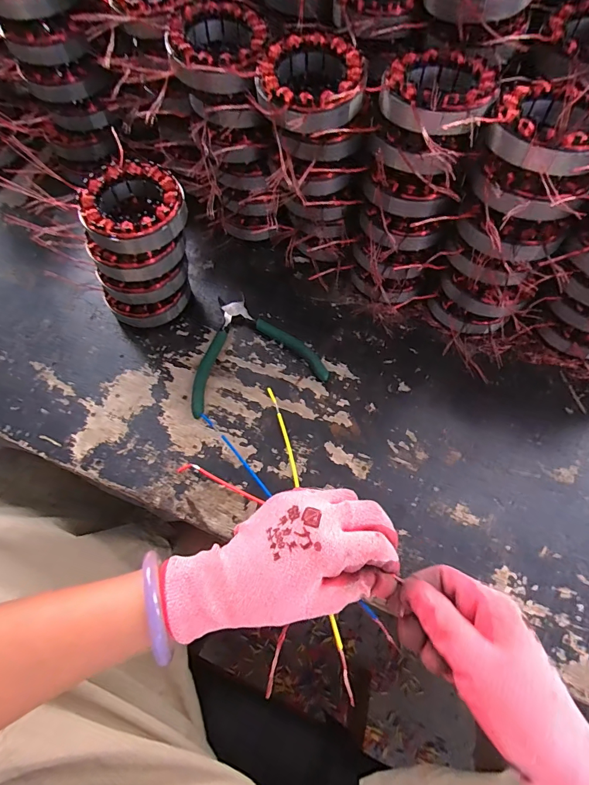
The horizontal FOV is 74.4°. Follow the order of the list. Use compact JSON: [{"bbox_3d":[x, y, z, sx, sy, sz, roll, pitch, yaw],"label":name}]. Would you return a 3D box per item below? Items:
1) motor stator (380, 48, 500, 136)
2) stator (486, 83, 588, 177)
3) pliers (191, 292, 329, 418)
[{"bbox_3d":[0.111,-0.231,0.299,0.082,0.025,0.091,27,69,13],"label":"motor stator"},{"bbox_3d":[0.190,-0.194,0.280,0.085,0.027,0.084,-41,71,-15],"label":"stator"},{"bbox_3d":[-0.052,-0.052,0.409,0.136,0.011,0.127,-18,67,-6],"label":"pliers"}]

